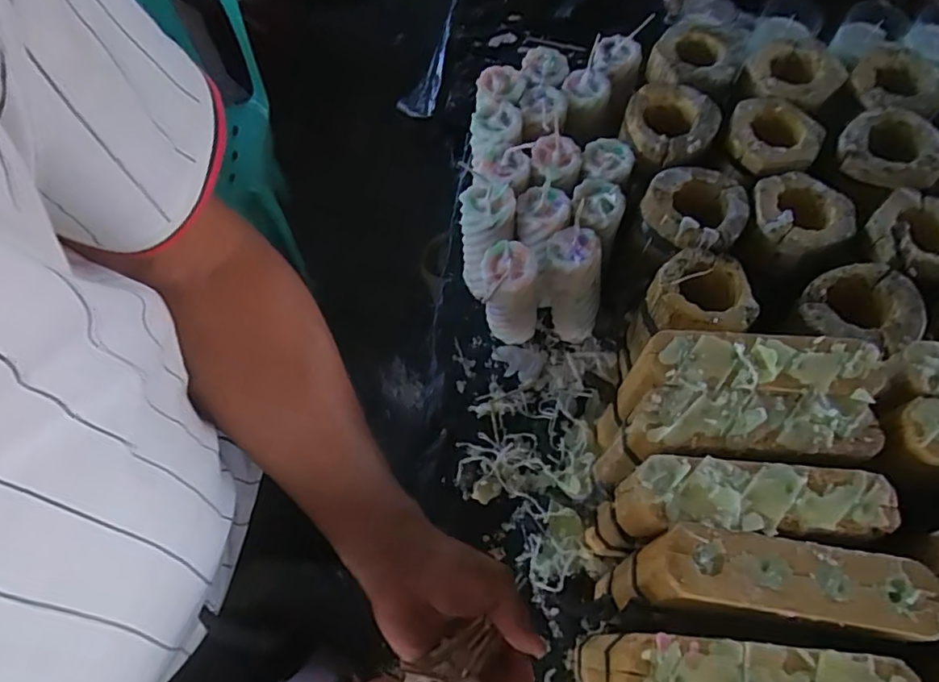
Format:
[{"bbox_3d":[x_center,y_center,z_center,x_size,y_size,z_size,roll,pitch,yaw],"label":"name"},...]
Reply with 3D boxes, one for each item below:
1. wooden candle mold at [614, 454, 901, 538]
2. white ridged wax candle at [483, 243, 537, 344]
[{"bbox_3d":[0.190,0.111,0.402,0.169,0.058,0.050,4,64,1],"label":"wooden candle mold"},{"bbox_3d":[0.041,-0.043,0.603,0.054,0.136,0.052,0,64,0],"label":"white ridged wax candle"}]

